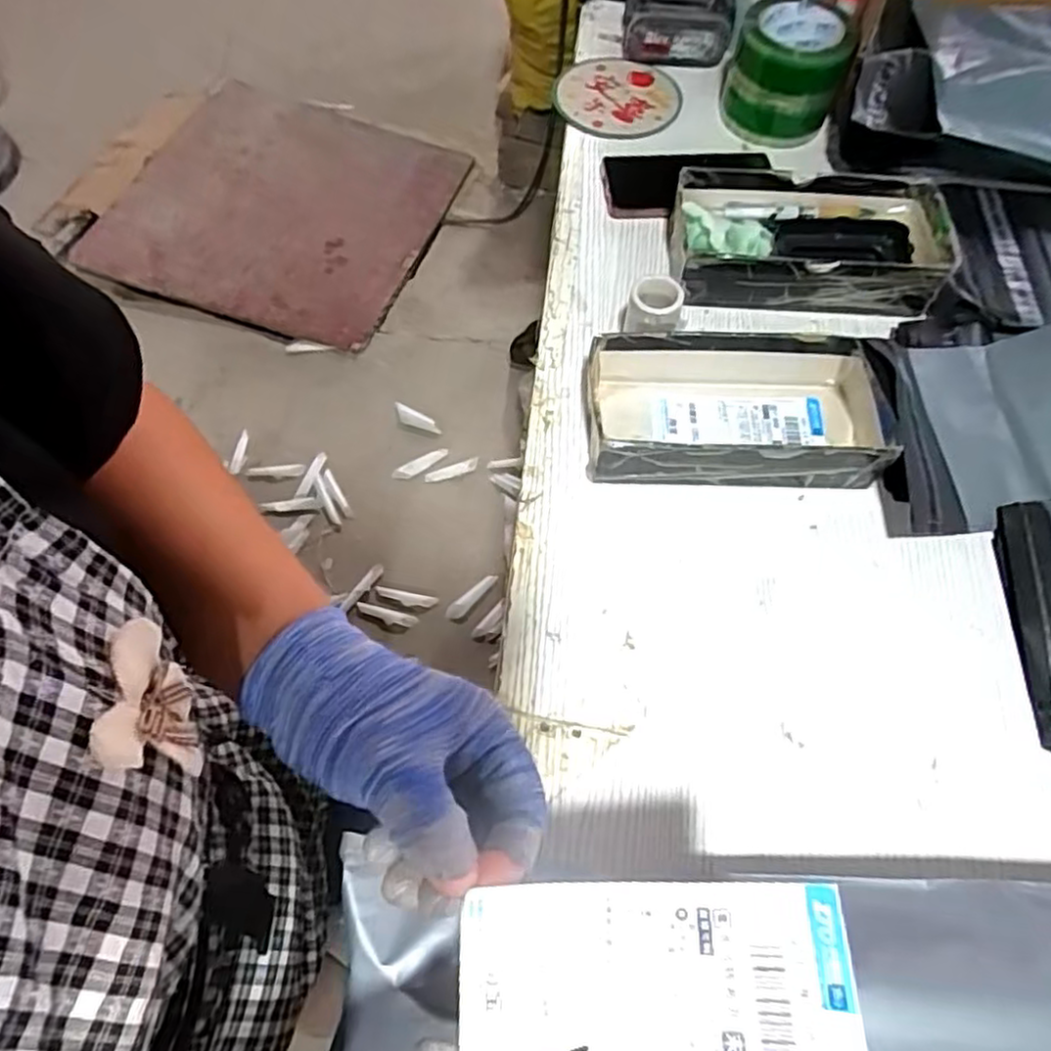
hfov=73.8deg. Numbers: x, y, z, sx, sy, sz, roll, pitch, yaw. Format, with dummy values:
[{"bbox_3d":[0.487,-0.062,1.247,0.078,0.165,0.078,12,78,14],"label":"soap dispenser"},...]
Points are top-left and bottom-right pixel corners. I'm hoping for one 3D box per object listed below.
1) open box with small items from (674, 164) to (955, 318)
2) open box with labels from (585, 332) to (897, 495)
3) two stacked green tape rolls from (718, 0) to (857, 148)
[{"bbox_3d":[0.247,-0.251,0.618,0.232,0.051,0.122,5,63,2],"label":"open box with small items"},{"bbox_3d":[0.158,-0.089,0.535,0.216,0.057,0.108,1,63,0],"label":"open box with labels"},{"bbox_3d":[0.260,-0.457,0.702,0.106,0.077,0.114,0,63,0],"label":"two stacked green tape rolls"}]

